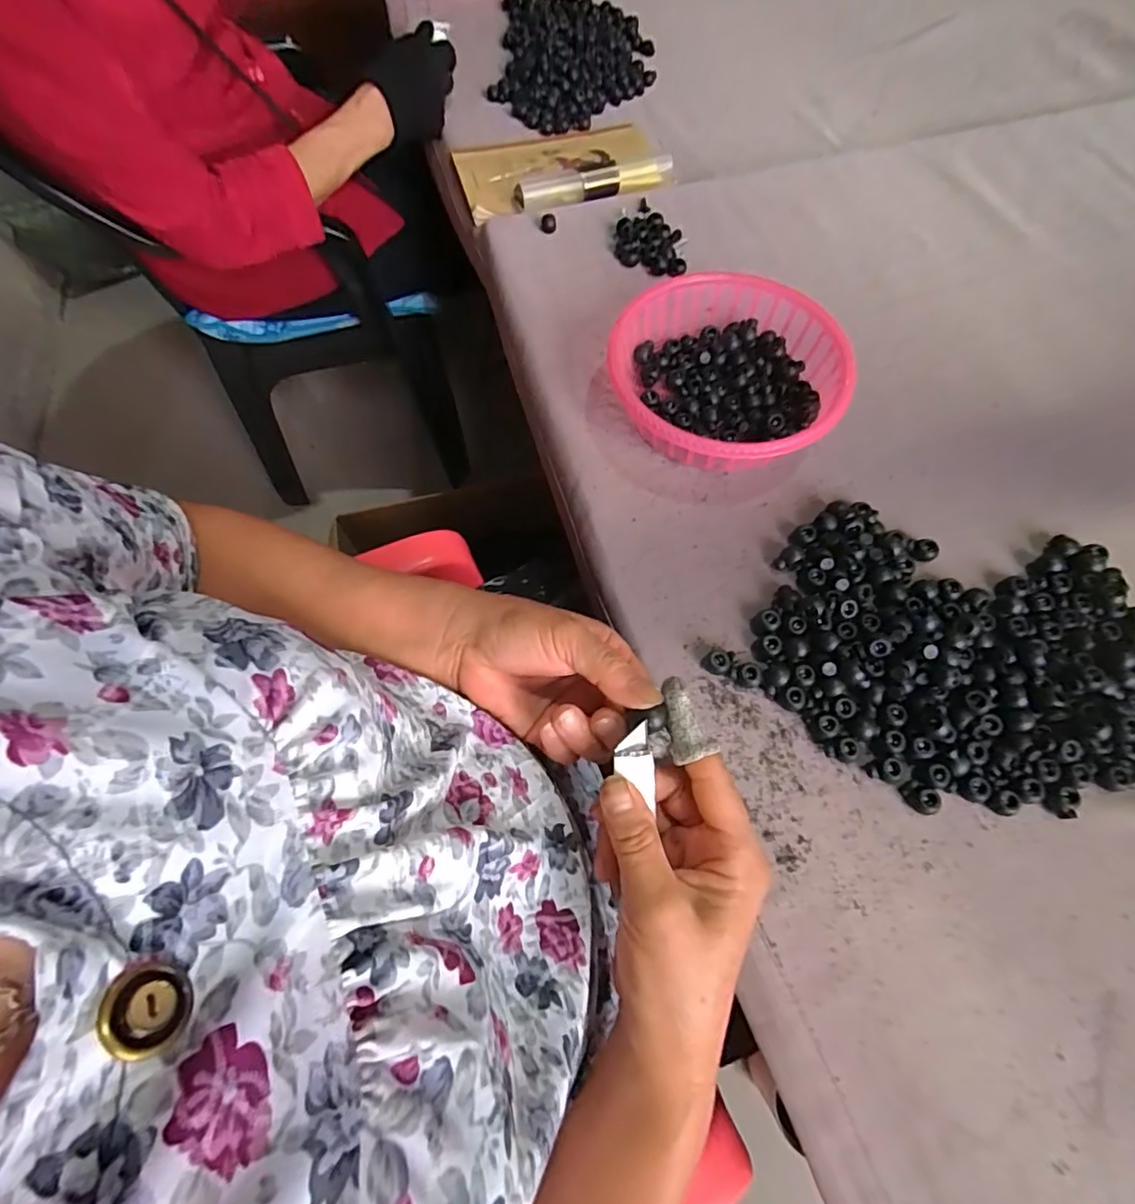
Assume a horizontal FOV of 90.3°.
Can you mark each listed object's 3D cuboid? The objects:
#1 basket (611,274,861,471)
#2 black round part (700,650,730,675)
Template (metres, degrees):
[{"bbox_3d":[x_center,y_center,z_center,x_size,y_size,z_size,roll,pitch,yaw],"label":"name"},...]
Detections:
[{"bbox_3d":[0.116,-0.165,0.423,0.169,0.054,0.168,14,66,7],"label":"basket"},{"bbox_3d":[0.094,0.039,0.355,0.016,0.011,0.015,0,65,0],"label":"black round part"}]

